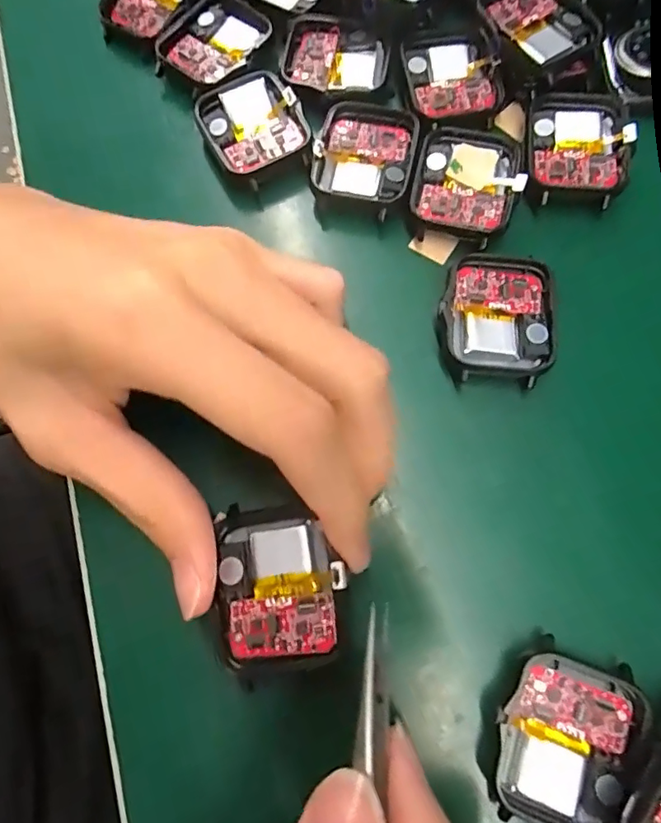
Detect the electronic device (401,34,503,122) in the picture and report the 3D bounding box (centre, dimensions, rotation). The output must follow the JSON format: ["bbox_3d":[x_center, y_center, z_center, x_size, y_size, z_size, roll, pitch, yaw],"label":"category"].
[{"bbox_3d":[0.048,-0.131,0.201,0.036,0.007,0.037,-12,74,-2],"label":"electronic device"}]

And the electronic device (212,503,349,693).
[{"bbox_3d":[-0.015,0.049,0.142,0.036,0.014,0.044,-5,74,0],"label":"electronic device"}]

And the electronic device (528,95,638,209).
[{"bbox_3d":[0.093,-0.100,0.191,0.036,0.007,0.045,6,74,3],"label":"electronic device"}]

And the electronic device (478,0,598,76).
[{"bbox_3d":[0.079,-0.150,0.196,0.038,0.005,0.039,-35,77,-8],"label":"electronic device"}]

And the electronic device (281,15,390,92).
[{"bbox_3d":[0.002,-0.142,0.206,0.041,0.006,0.036,12,75,4],"label":"electronic device"}]

